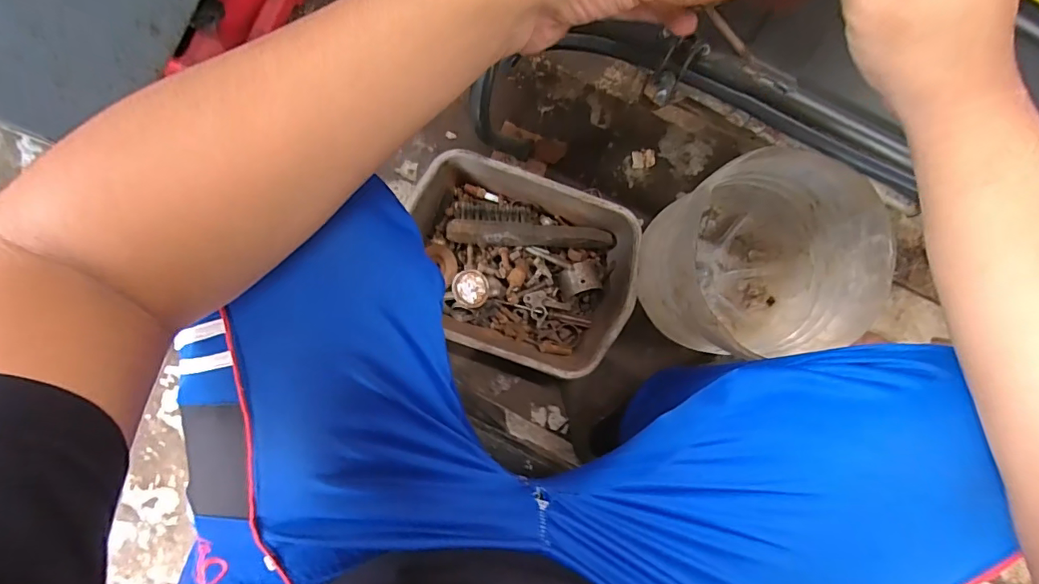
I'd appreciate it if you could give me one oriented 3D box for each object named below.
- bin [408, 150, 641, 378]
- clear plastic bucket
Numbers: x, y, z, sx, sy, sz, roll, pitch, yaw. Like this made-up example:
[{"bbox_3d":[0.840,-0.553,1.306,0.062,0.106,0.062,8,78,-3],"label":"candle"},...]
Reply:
[{"bbox_3d":[-0.003,-0.036,0.724,0.323,0.117,0.251,19,88,-3],"label":"bin"},{"bbox_3d":[0.301,-0.041,0.669,0.250,0.277,0.234,0,89,-4],"label":"clear plastic bucket"}]

